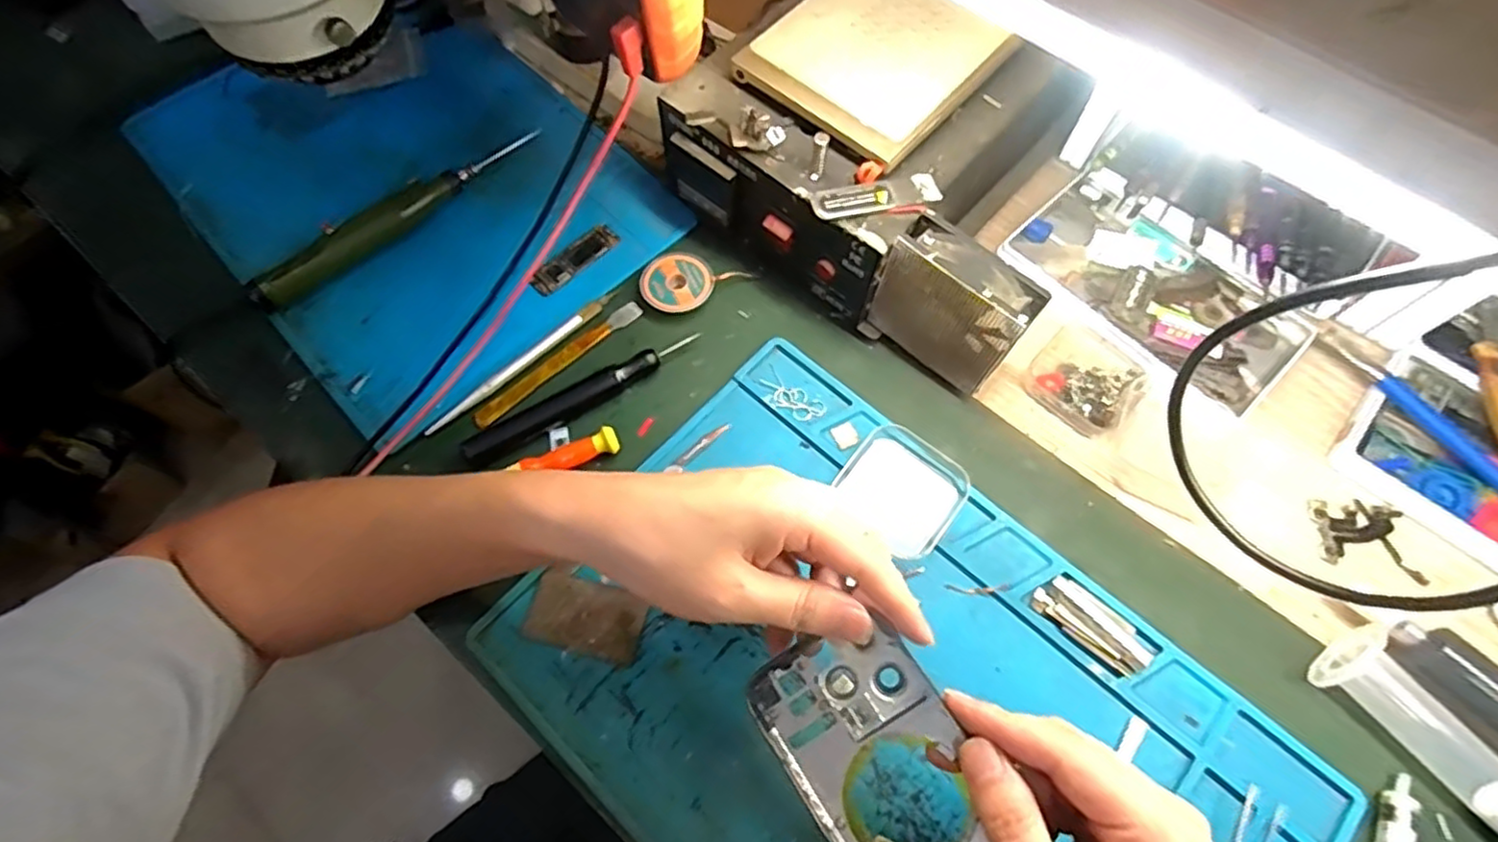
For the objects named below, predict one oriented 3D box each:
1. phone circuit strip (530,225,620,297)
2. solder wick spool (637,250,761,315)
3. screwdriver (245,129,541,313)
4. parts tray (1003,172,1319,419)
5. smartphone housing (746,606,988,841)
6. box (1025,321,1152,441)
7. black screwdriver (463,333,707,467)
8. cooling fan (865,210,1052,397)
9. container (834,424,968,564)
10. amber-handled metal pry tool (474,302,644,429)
[{"bbox_3d":[-0.116,-0.107,0.457,0.064,0.007,0.017,-40,72,-15],"label":"phone circuit strip"},{"bbox_3d":[-0.038,-0.089,0.446,0.058,0.008,0.053,0,67,0],"label":"solder wick spool"},{"bbox_3d":[-0.232,-0.140,0.463,0.206,0.027,0.019,-39,72,-15],"label":"screwdriver"},{"bbox_3d":[0.261,-0.085,0.444,0.175,0.018,0.094,42,73,17],"label":"parts tray"},{"bbox_3d":[0.065,0.156,0.282,0.069,0.007,0.145,-35,74,3],"label":"smartphone housing"},{"bbox_3d":[0.204,-0.027,0.414,0.059,0.015,0.062,36,72,15],"label":"box"},{"bbox_3d":[-0.099,-0.017,0.414,0.149,0.013,0.017,-32,70,-12],"label":"black screwdriver"},{"bbox_3d":[0.114,-0.063,0.397,0.082,0.090,0.035,38,72,15],"label":"cooling fan"},{"bbox_3d":[0.085,0.038,0.385,0.063,0.015,0.059,38,72,15],"label":"container"},{"bbox_3d":[-0.117,-0.037,0.428,0.121,0.004,0.013,-40,72,-15],"label":"amber-handled metal pry tool"}]

